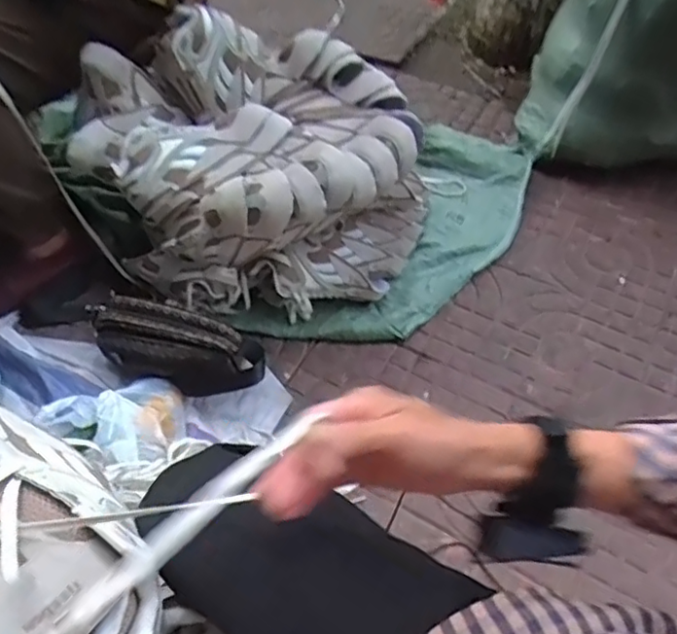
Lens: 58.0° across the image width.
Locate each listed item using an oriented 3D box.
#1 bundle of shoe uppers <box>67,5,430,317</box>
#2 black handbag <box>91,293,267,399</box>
[{"bbox_3d":[-0.133,-0.206,0.968,0.512,0.352,0.301,12,52,6],"label":"bundle of shoe uppers"},{"bbox_3d":[-0.247,0.055,0.932,0.272,0.137,0.073,11,54,7],"label":"black handbag"}]

